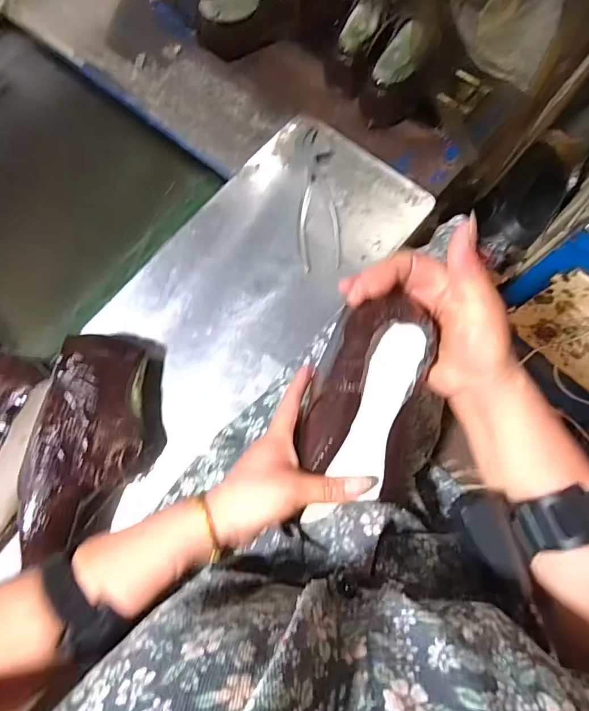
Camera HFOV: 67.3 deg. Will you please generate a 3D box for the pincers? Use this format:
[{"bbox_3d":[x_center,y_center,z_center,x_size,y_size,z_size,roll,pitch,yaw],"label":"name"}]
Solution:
[{"bbox_3d":[0.028,-0.199,0.552,0.048,0.013,0.192,-2,78,0],"label":"pincers"}]

